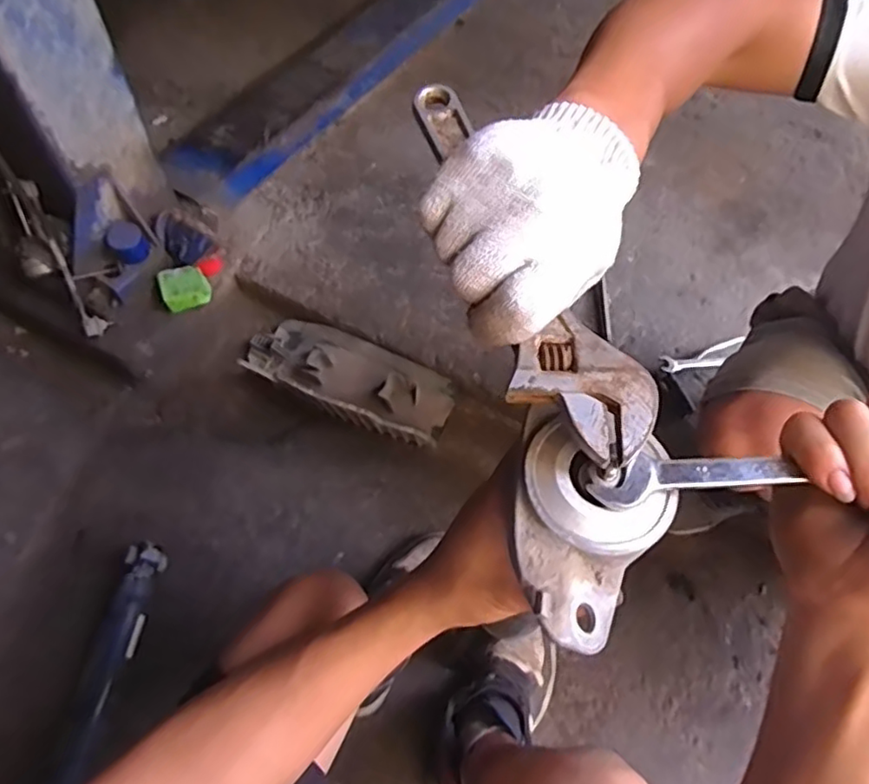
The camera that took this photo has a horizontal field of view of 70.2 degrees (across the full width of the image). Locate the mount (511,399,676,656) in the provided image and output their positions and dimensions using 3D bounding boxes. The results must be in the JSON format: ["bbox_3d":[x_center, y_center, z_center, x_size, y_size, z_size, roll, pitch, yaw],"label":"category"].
[{"bbox_3d":[0.069,0.064,0.286,0.070,0.030,0.101,15,56,7],"label":"mount"}]

